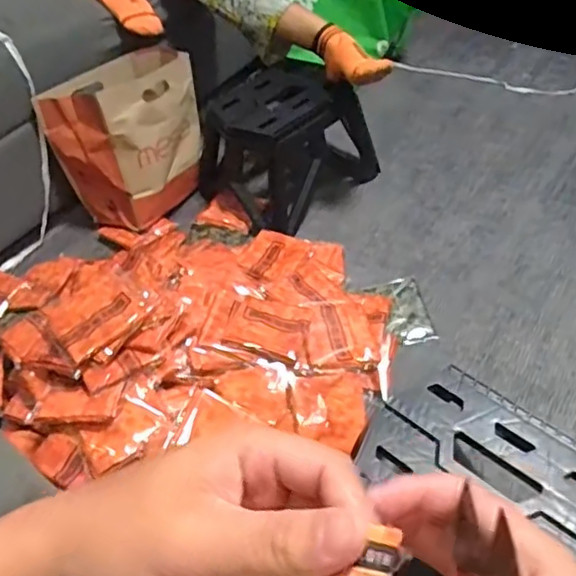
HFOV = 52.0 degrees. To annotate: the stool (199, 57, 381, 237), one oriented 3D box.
[{"bbox_3d":[-0.008,-0.316,1.266,0.319,0.235,0.265,-38,55,-24],"label":"stool"}]

